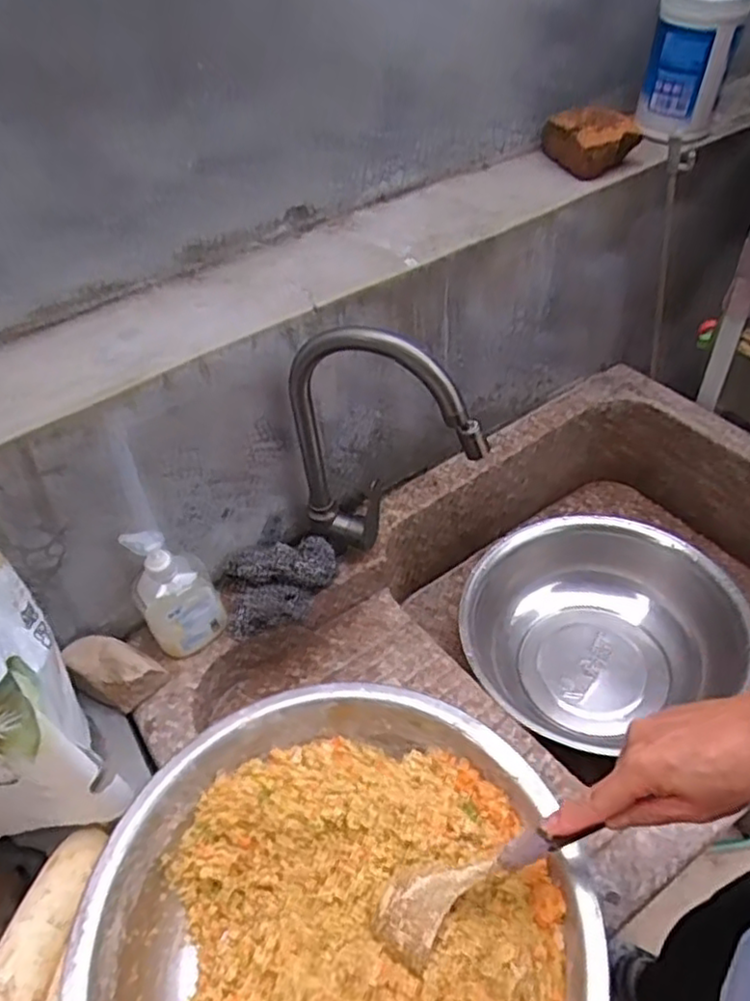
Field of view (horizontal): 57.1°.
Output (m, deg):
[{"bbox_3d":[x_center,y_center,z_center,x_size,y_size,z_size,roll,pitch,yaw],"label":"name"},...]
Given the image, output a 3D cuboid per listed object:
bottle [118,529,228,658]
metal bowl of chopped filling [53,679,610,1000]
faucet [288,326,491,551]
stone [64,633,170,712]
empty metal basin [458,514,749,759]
[{"bbox_3d":[-0.224,0.099,0.770,0.083,0.159,0.062,-24,48,-17],"label":"bottle"},{"bbox_3d":[-0.034,0.335,0.536,0.362,0.098,0.351,-3,46,3],"label":"metal bowl of chopped filling"},{"bbox_3d":[0.010,-0.060,0.745,0.218,0.301,0.043,13,48,17],"label":"faucet"},{"bbox_3d":[-0.291,0.185,0.767,0.101,0.053,0.064,18,50,22],"label":"stone"},{"bbox_3d":[0.282,0.178,0.918,0.345,0.129,0.293,-21,48,-15],"label":"empty metal basin"}]

